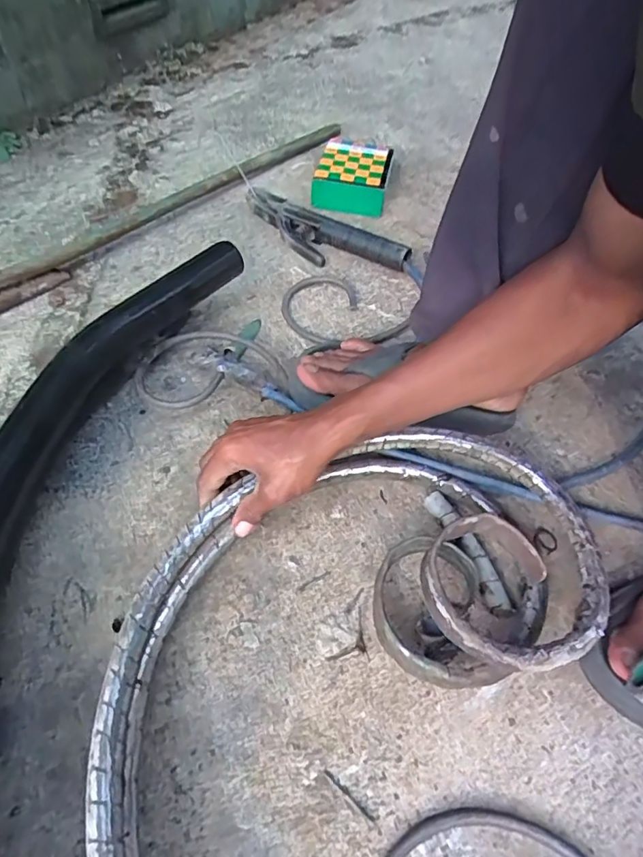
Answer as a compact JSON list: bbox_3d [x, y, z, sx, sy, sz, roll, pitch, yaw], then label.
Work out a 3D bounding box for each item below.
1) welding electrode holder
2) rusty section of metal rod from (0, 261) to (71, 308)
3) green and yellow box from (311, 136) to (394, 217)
[{"bbox_3d":[-0.014,-0.275,0.749,0.272,0.040,0.072,32,57,20],"label":"welding electrode holder"},{"bbox_3d":[-0.376,-0.175,0.649,0.128,0.039,0.018,-34,33,-33],"label":"rusty section of metal rod"},{"bbox_3d":[0.053,-0.409,0.849,0.111,0.042,0.166,10,52,4],"label":"green and yellow box"}]

